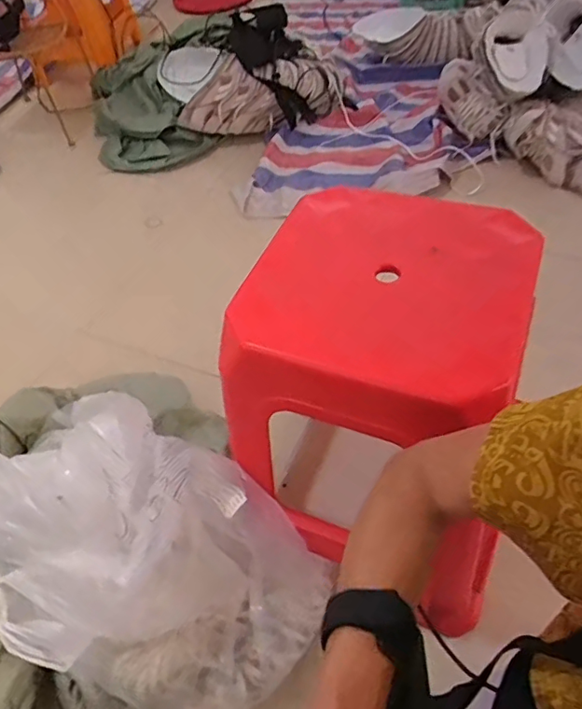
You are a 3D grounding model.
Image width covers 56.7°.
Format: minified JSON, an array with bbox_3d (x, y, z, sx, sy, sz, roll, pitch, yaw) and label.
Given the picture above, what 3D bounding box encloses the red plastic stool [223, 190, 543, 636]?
[{"bbox_3d":[0.135,0.075,0.728,0.324,0.463,0.316,16,54,19],"label":"red plastic stool"}]

